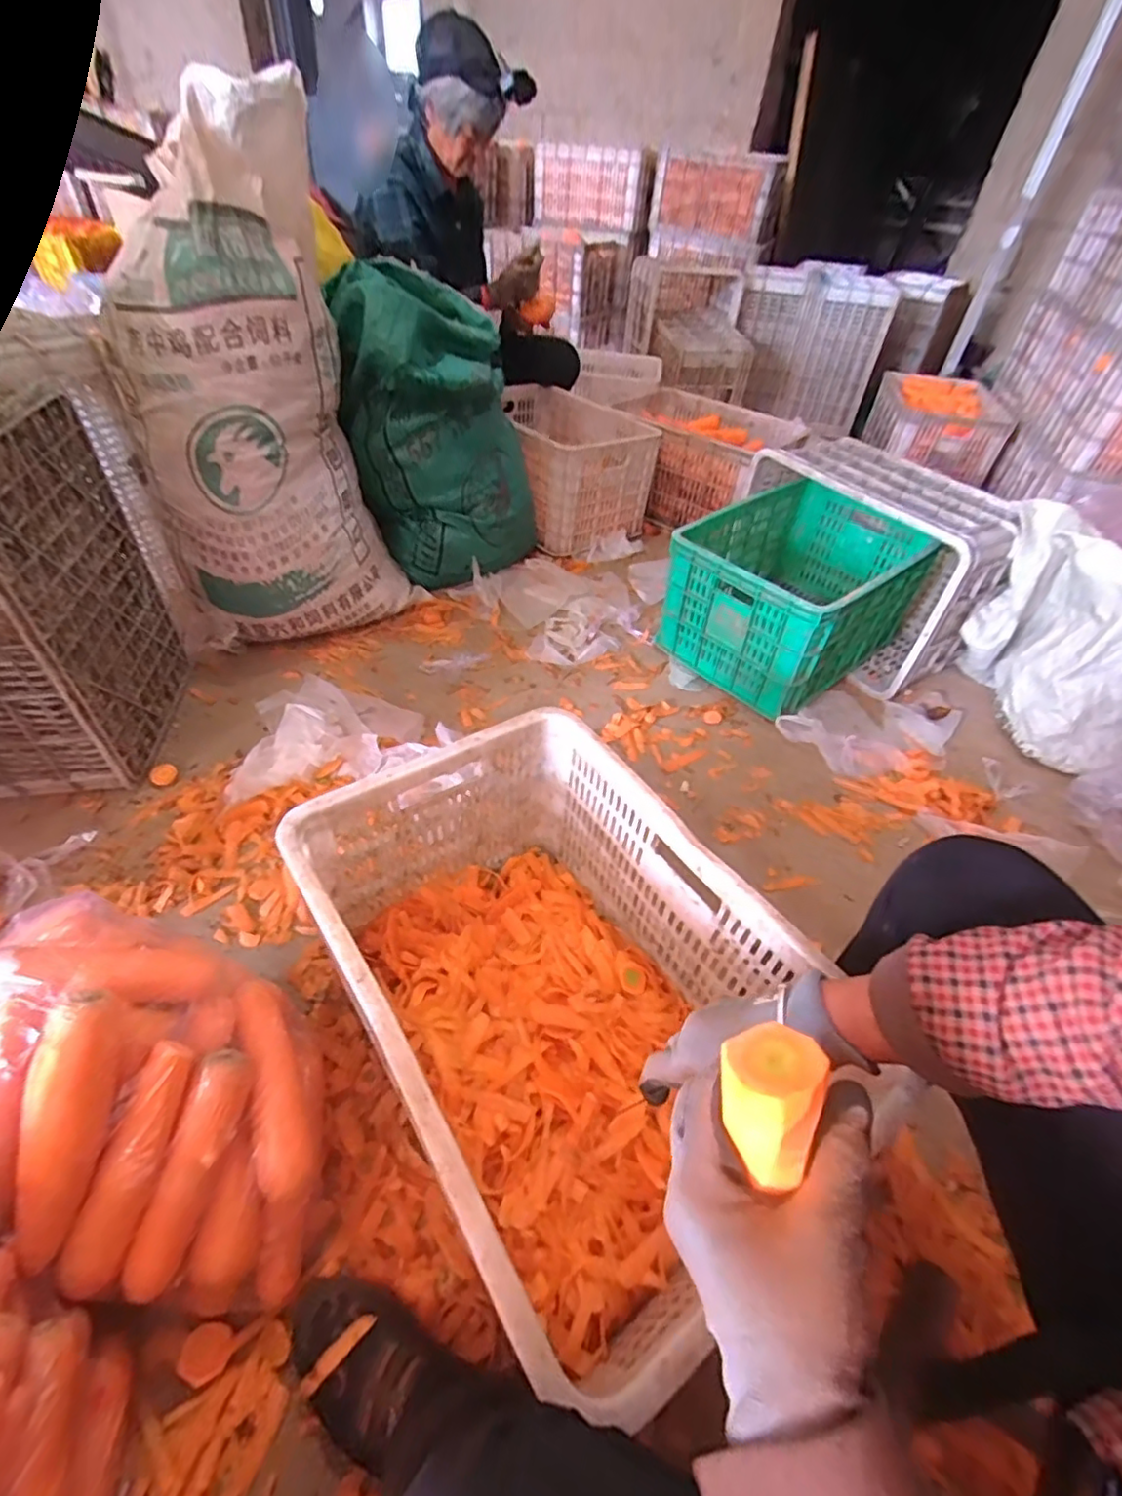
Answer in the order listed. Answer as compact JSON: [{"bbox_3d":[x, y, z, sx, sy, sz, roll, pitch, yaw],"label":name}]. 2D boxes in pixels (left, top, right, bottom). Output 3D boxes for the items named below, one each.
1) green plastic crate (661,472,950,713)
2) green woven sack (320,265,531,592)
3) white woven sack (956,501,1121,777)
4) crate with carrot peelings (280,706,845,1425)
[{"bbox_3d":[0.502,-0.340,1.282,0.523,0.260,0.364,-29,54,-31],"label":"green plastic crate"},{"bbox_3d":[-0.246,-0.655,1.269,0.362,0.525,0.298,3,44,-3],"label":"green woven sack"},{"bbox_3d":[0.979,-0.171,1.090,0.462,0.329,0.221,36,51,27],"label":"white woven sack"},{"bbox_3d":[-0.015,0.258,0.629,0.367,0.268,0.509,-25,52,-28],"label":"crate with carrot peelings"}]

